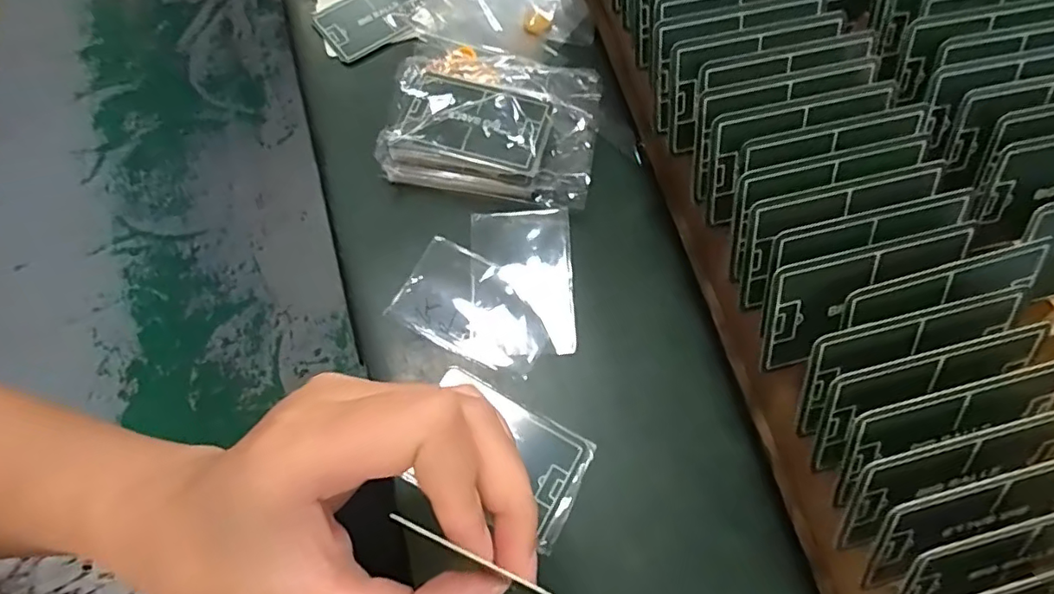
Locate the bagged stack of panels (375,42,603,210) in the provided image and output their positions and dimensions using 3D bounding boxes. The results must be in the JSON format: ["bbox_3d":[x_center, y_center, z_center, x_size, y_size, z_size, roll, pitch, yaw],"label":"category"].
[{"bbox_3d":[-0.020,-0.109,0.345,0.123,0.032,0.097,7,68,3],"label":"bagged stack of panels"}]

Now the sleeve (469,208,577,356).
[{"bbox_3d":[-0.003,-0.009,0.327,0.057,0.004,0.084,-3,74,1],"label":"sleeve"}]

